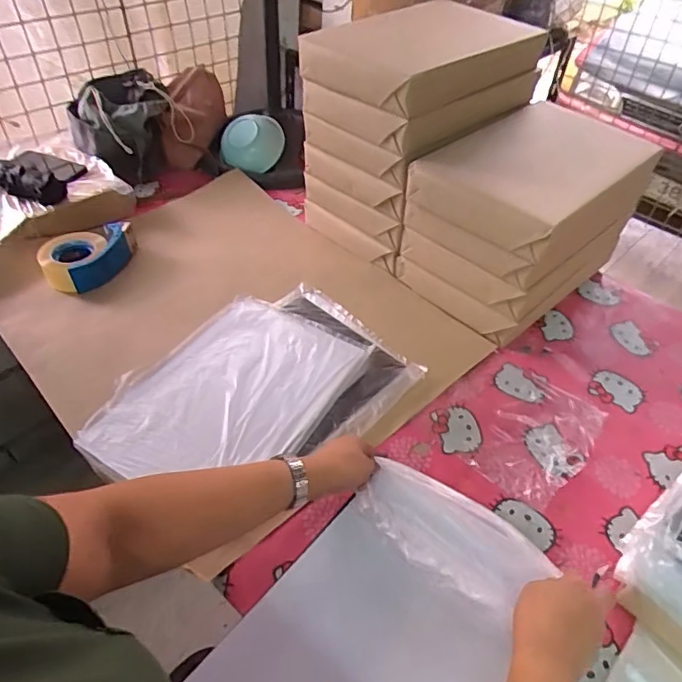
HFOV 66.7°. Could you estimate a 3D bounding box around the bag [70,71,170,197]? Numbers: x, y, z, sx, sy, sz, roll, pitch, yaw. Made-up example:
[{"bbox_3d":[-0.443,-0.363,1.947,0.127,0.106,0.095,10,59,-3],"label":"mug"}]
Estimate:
[{"bbox_3d":[-0.490,-0.472,1.183,0.170,0.197,0.189,20,47,16],"label":"bag"}]

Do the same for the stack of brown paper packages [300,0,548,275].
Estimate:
[{"bbox_3d":[0.140,-0.415,1.035,0.372,0.356,0.273,-33,55,-31],"label":"stack of brown paper packages"}]

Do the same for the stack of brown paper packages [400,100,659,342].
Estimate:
[{"bbox_3d":[0.334,-0.226,0.953,0.378,0.274,0.257,-31,54,-30],"label":"stack of brown paper packages"}]

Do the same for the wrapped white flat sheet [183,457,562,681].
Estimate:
[{"bbox_3d":[0.038,0.317,0.530,0.250,0.036,0.357,33,69,30],"label":"wrapped white flat sheet"}]

